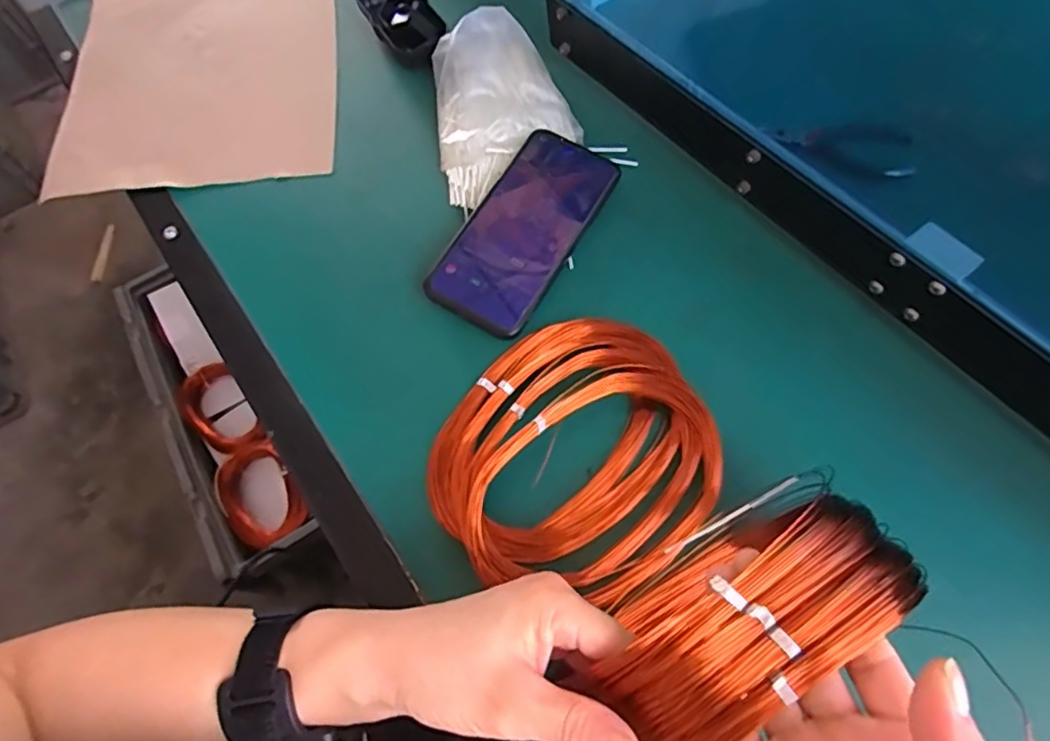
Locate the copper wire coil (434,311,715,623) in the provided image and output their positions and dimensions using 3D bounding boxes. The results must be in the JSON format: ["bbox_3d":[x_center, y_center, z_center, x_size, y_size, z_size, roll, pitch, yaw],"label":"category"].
[{"bbox_3d":[0.030,0.050,0.355,0.169,0.026,0.156,-1,64,3],"label":"copper wire coil"}]

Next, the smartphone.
[{"bbox_3d":[0.002,-0.105,0.427,0.075,0.010,0.167,31,73,9],"label":"smartphone"}]

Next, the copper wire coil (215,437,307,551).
[{"bbox_3d":[-0.402,0.189,0.889,0.099,0.029,0.161,-31,66,-9],"label":"copper wire coil"}]

